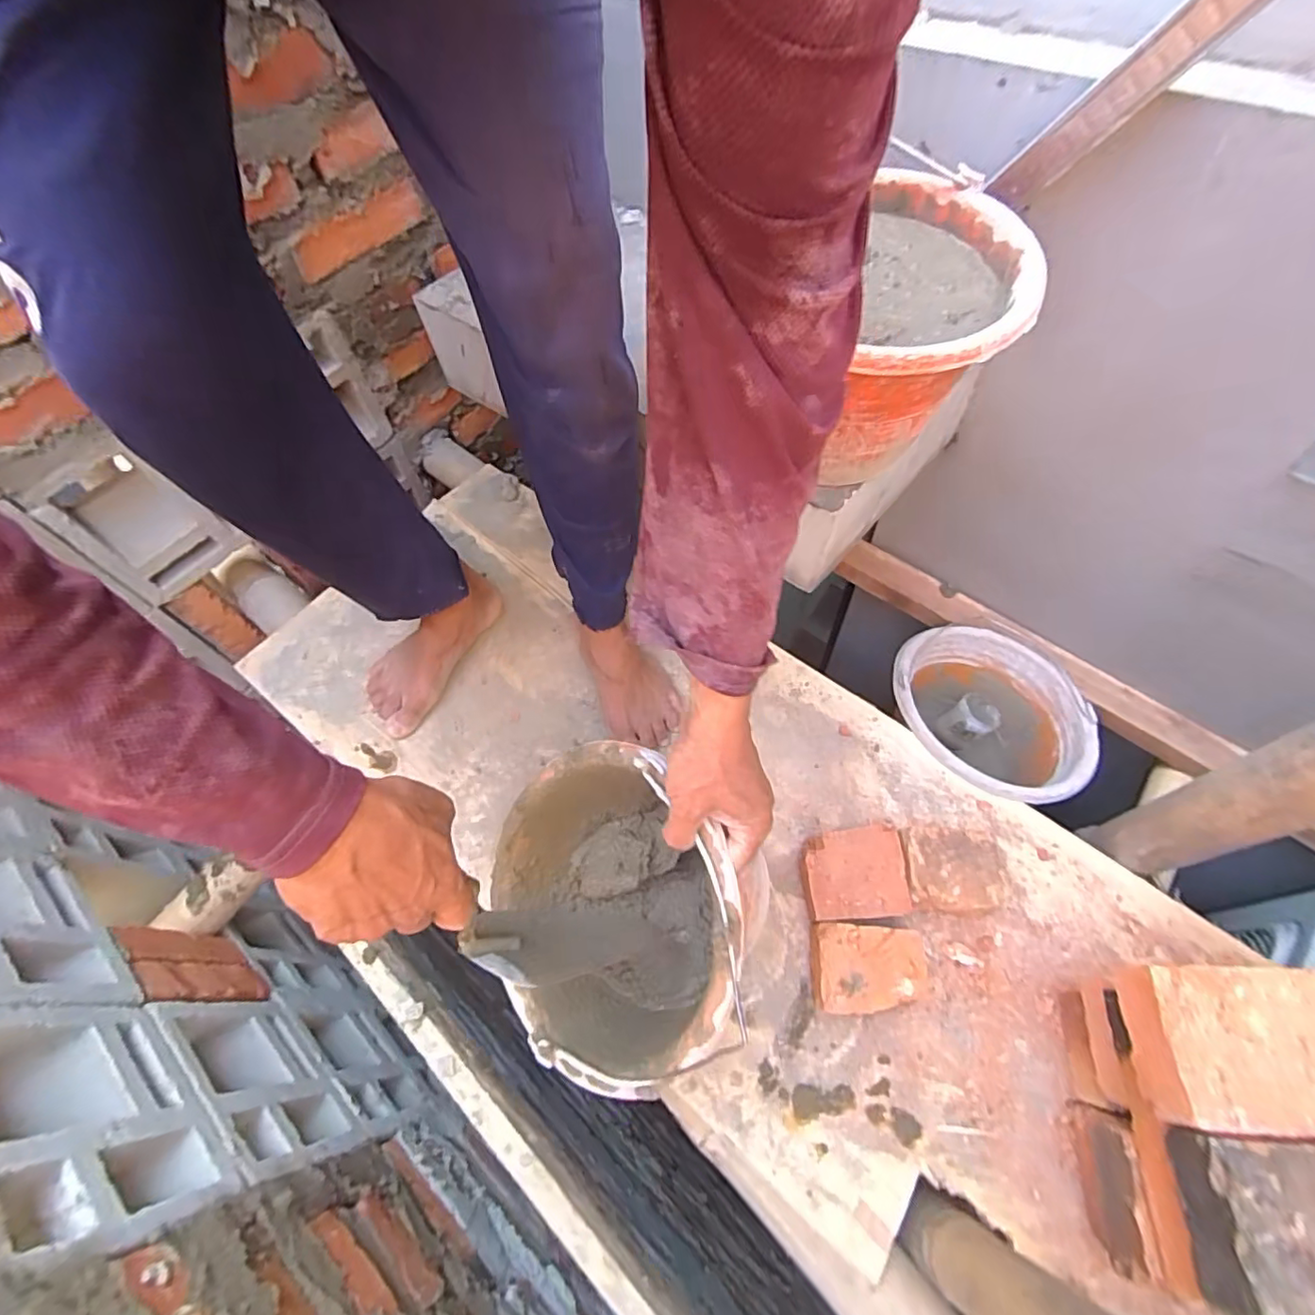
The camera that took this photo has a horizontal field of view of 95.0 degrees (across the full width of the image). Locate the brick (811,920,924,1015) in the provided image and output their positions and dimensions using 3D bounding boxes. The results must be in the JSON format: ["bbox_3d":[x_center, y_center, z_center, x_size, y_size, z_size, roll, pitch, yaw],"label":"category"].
[{"bbox_3d":[0.213,0.311,0.603,0.097,0.057,0.078,0,59,4],"label":"brick"}]

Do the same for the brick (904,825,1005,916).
[{"bbox_3d":[0.311,0.231,0.648,0.102,0.061,0.083,1,59,4],"label":"brick"}]

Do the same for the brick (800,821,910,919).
[{"bbox_3d":[0.208,0.232,0.643,0.099,0.057,0.090,-3,59,2],"label":"brick"}]

